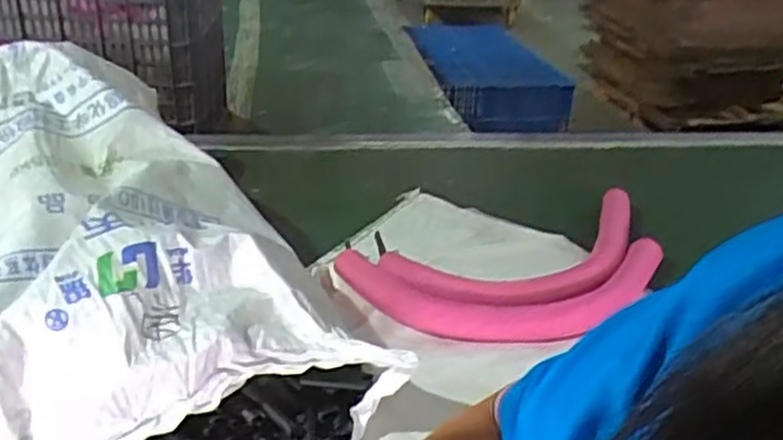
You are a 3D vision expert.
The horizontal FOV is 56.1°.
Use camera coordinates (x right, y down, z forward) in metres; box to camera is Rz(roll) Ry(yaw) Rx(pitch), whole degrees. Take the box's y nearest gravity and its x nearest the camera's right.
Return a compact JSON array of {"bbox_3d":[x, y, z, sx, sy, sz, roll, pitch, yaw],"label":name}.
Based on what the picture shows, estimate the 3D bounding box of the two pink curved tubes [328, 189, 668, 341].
[{"bbox_3d":[0.194,0.071,1.074,0.476,0.069,0.268,-7,29,-21],"label":"two pink curved tubes"}]

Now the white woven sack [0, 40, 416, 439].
[{"bbox_3d":[-0.371,0.024,0.944,0.475,0.242,0.838,-15,32,-33],"label":"white woven sack"}]

